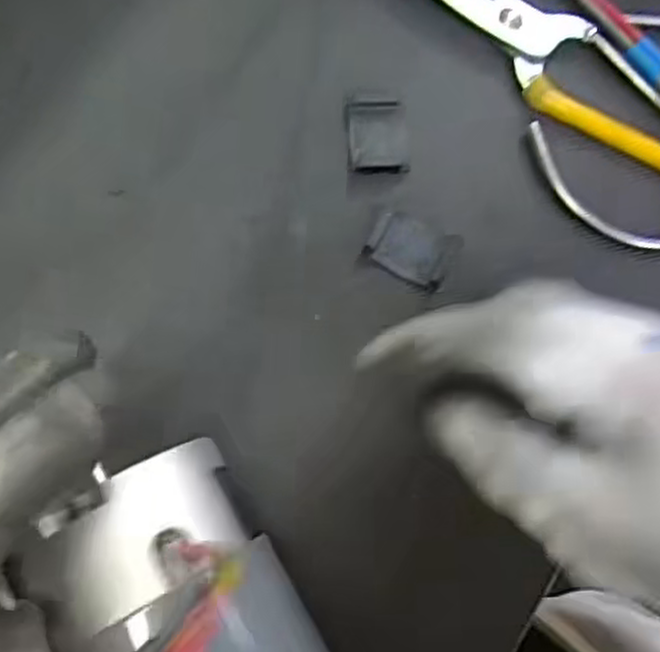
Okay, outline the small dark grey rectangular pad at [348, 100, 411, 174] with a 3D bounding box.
[{"bbox_3d":[0.021,-0.084,0.335,0.025,0.004,0.034,-1,76,-2],"label":"small dark grey rectangular pad"}]

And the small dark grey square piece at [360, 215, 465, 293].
[{"bbox_3d":[0.035,-0.032,0.323,0.035,0.006,0.026,26,77,5],"label":"small dark grey square piece"}]

